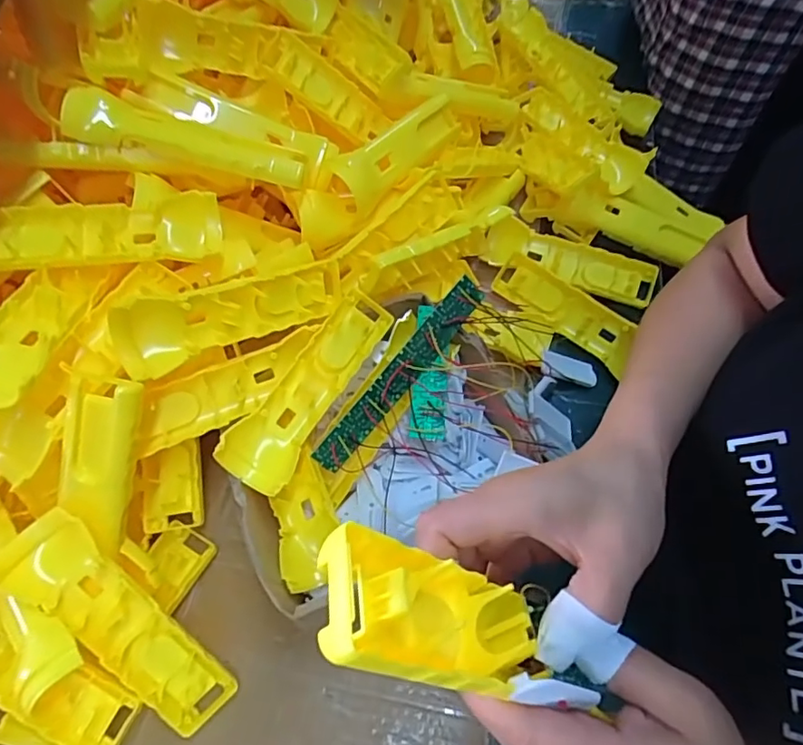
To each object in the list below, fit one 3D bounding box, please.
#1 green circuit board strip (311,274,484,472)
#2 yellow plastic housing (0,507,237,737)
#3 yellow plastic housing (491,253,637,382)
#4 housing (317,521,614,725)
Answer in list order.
[{"bbox_3d":[-0.001,0.002,0.399,0.026,0.007,0.172,41,87,-21],"label":"green circuit board strip"},{"bbox_3d":[-0.173,0.157,0.335,0.045,0.023,0.164,-43,104,-20],"label":"yellow plastic housing"},{"bbox_3d":[0.148,-0.063,0.496,0.132,0.016,0.042,42,108,19],"label":"yellow plastic housing"},{"bbox_3d":[0.013,0.086,0.190,0.021,0.096,0.041,-19,50,41],"label":"housing"}]

